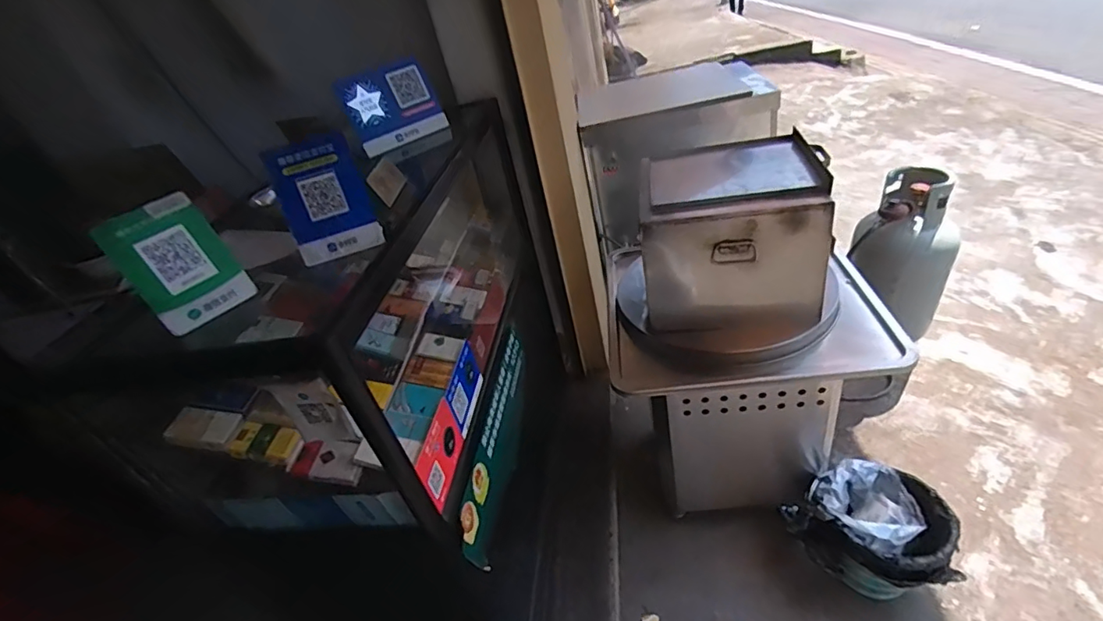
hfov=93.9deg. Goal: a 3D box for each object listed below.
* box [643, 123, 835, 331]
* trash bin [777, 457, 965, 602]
[{"bbox_3d":[0.403,-0.178,1.181,0.370,0.283,0.360,-3,37,16],"label":"box"},{"bbox_3d":[0.802,0.566,1.326,0.360,0.264,0.277,0,38,21],"label":"trash bin"}]

